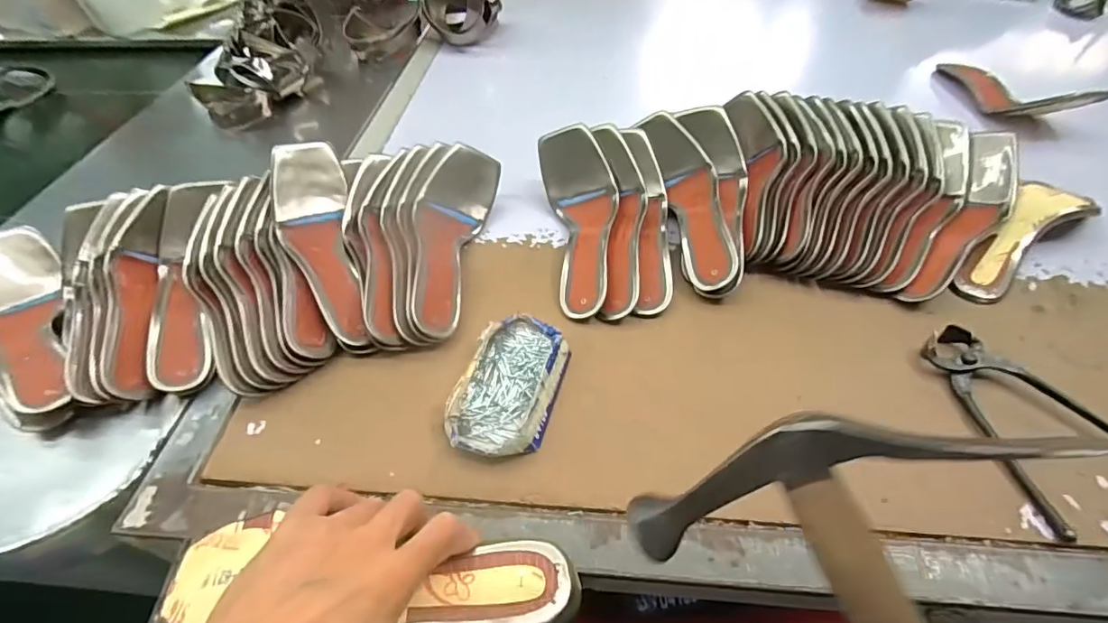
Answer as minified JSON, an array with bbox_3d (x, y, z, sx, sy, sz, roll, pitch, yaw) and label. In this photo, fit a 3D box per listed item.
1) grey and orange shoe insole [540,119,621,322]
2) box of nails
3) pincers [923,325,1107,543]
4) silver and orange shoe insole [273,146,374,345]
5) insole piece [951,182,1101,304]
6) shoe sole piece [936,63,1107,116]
[{"bbox_3d":[0.029,-0.097,0.549,0.082,0.059,0.235,-4,61,0],"label":"grey and orange shoe insole"},{"bbox_3d":[-0.036,0.060,0.435,0.076,0.030,0.137,11,49,13],"label":"box of nails"},{"bbox_3d":[0.371,0.080,0.408,0.121,0.030,0.163,-19,49,-14],"label":"pincers"},{"bbox_3d":[-0.229,-0.067,0.505,0.072,0.046,0.225,-19,66,-13],"label":"silver and orange shoe insole"},{"bbox_3d":[0.474,-0.074,0.523,0.185,0.029,0.056,-38,55,-12],"label":"insole piece"},{"bbox_3d":[0.648,-0.315,0.737,0.079,0.045,0.231,-5,35,0],"label":"shoe sole piece"}]

